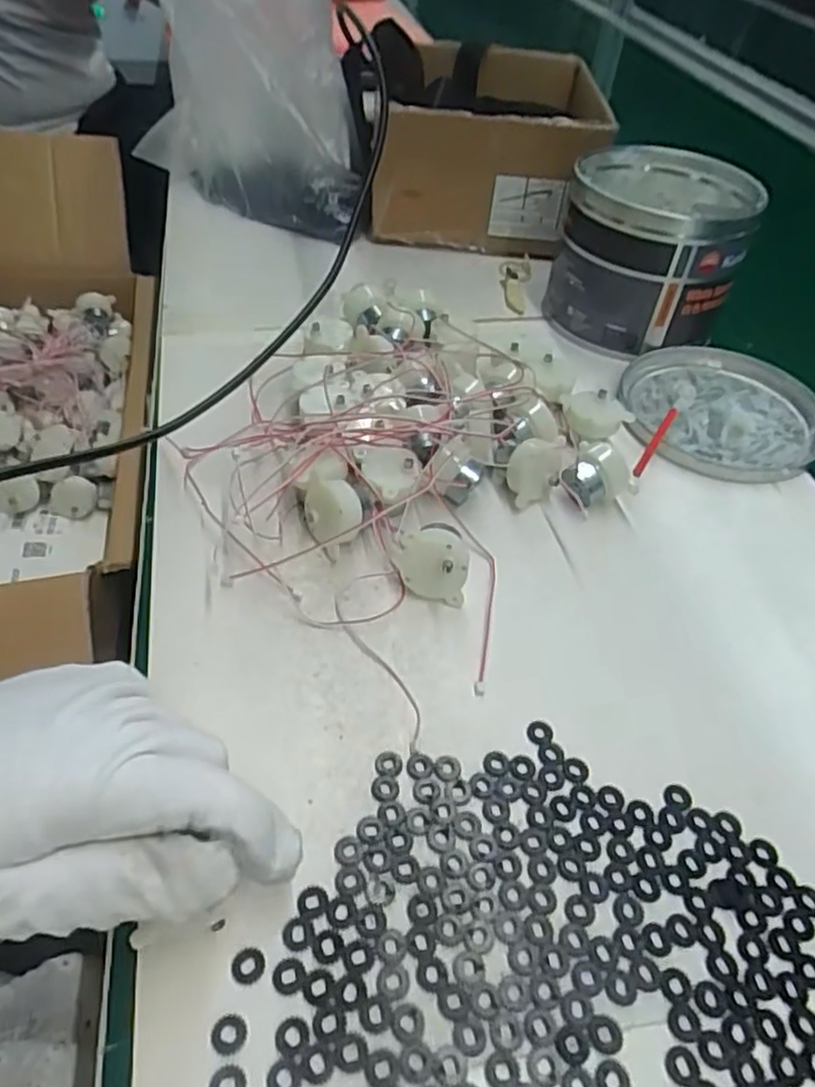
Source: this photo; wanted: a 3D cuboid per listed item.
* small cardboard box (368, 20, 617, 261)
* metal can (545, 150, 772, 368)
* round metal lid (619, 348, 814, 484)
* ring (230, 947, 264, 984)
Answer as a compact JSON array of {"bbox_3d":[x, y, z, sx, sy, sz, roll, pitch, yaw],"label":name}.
[{"bbox_3d":[0.066,-0.355,0.634,0.192,0.112,0.210,6,46,0],"label":"small cardboard box"},{"bbox_3d":[0.173,-0.210,0.512,0.118,0.102,0.125,3,46,-3],"label":"metal can"},{"bbox_3d":[0.208,-0.090,0.465,0.129,0.016,0.136,3,46,-3],"label":"round metal lid"},{"bbox_3d":[-0.052,0.136,0.228,0.010,0.004,0.010,3,46,-3],"label":"ring"}]

